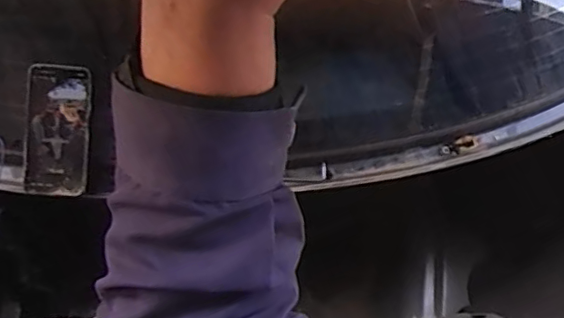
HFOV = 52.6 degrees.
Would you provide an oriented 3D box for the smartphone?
[{"bbox_3d":[-0.280,-0.035,0.713,0.077,0.008,0.161,4,92,0],"label":"smartphone"}]

